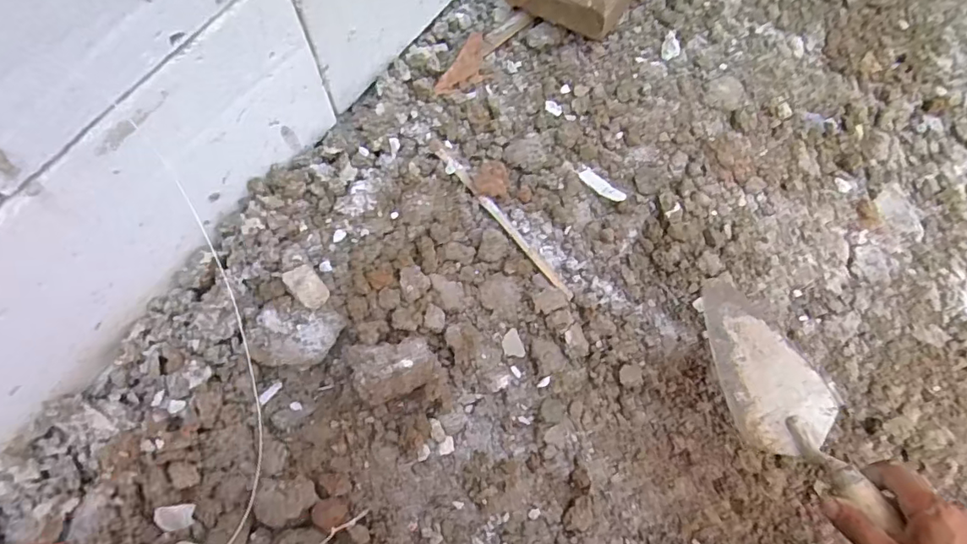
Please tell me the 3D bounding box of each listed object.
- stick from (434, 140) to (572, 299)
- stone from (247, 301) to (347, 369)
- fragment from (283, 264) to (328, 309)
[{"bbox_3d":[0.021,-0.061,0.600,0.013,0.013,0.229,-41,88,-14],"label":"stick"},{"bbox_3d":[-0.184,0.065,0.535,0.084,0.043,0.058,5,70,1],"label":"stone"},{"bbox_3d":[-0.170,0.013,0.519,0.027,0.026,0.045,-39,76,-13],"label":"fragment"}]

